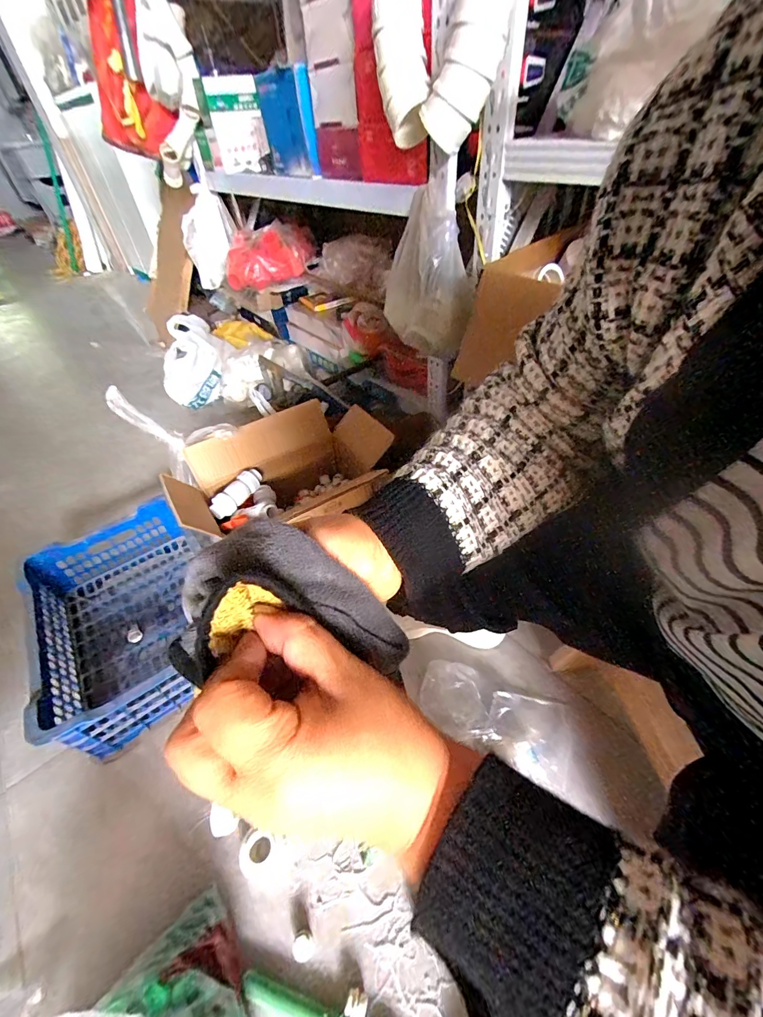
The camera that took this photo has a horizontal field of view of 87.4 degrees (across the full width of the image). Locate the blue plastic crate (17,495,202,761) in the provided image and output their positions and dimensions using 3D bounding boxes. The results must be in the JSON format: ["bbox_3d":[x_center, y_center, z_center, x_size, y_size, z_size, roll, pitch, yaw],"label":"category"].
[{"bbox_3d":[-0.484,0.212,0.767,0.275,0.151,0.402,-28,48,-22],"label":"blue plastic crate"}]

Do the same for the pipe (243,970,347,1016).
[{"bbox_3d":[-0.067,0.566,0.443,0.192,0.016,0.019,8,45,15],"label":"pipe"}]

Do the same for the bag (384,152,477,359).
[{"bbox_3d":[0.096,-0.484,0.840,0.191,0.311,0.099,7,45,13],"label":"bag"}]

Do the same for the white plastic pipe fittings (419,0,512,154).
[{"bbox_3d":[0.130,-0.676,0.588,0.079,0.215,0.061,3,39,-24],"label":"white plastic pipe fittings"}]

